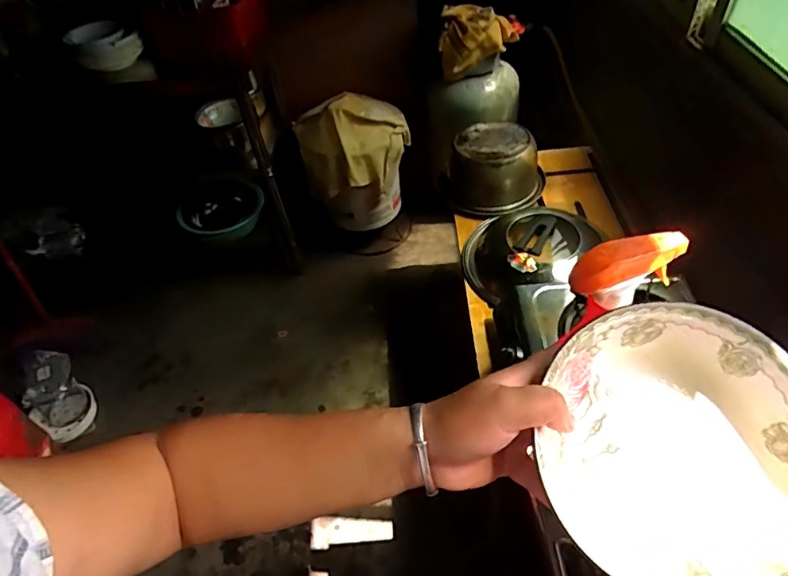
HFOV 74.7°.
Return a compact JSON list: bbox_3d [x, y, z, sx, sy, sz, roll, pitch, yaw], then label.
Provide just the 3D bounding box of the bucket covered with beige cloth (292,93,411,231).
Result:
[{"bbox_3d":[-0.122,-0.425,1.727,0.352,0.393,0.313,-10,48,-2],"label":"bucket covered with beige cloth"}]

